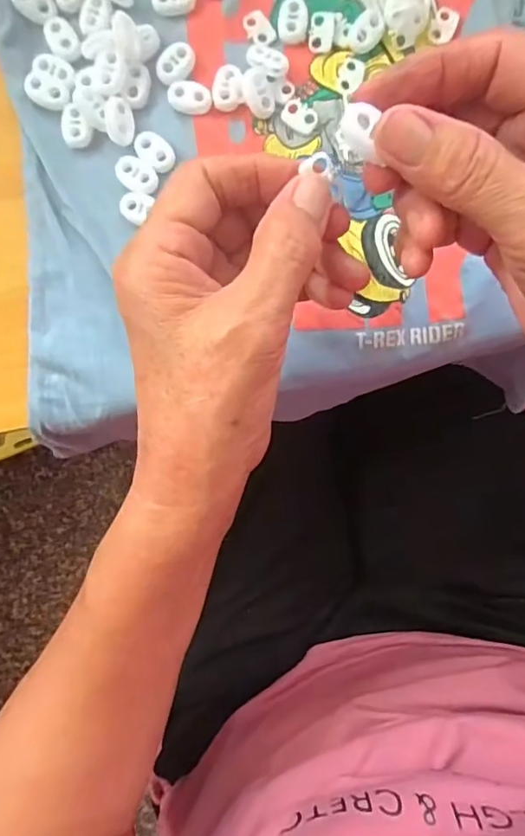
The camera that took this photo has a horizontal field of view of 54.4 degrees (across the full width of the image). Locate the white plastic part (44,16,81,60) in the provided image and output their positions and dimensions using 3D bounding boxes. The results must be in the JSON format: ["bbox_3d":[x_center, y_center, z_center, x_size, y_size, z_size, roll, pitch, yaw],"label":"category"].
[{"bbox_3d":[-0.103,-0.195,0.261,0.015,0.004,0.024,-30,89,-1],"label":"white plastic part"}]

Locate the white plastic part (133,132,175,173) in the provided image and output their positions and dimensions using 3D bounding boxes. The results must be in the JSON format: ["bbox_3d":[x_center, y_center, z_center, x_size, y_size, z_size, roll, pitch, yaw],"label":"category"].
[{"bbox_3d":[-0.055,-0.137,0.264,0.024,0.004,0.015,39,89,0],"label":"white plastic part"}]

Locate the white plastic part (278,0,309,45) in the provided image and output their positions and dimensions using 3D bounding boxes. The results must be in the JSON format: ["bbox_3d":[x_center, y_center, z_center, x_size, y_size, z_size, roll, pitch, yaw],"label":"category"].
[{"bbox_3d":[0.016,-0.207,0.265,0.015,0.005,0.024,7,89,0],"label":"white plastic part"}]

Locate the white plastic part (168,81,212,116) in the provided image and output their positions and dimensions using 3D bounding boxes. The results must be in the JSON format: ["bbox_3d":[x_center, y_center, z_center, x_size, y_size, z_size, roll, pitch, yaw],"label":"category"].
[{"bbox_3d":[-0.037,-0.166,0.264,0.023,0.004,0.015,18,88,0],"label":"white plastic part"}]

